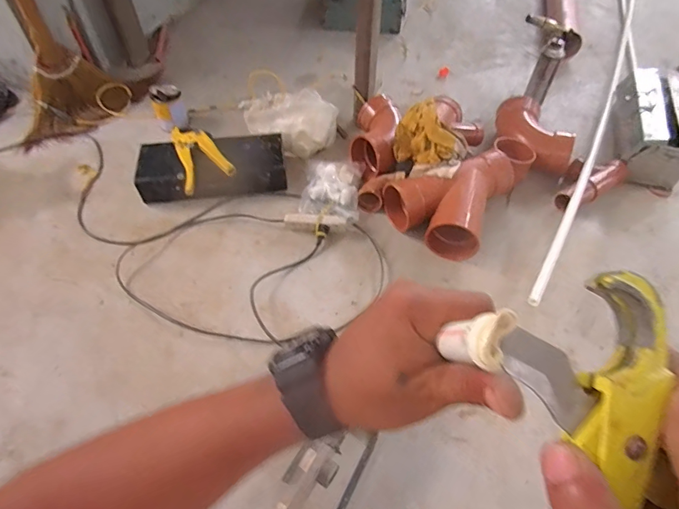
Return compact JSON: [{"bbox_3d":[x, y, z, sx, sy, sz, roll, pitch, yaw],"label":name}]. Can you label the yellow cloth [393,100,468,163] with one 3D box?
[{"bbox_3d":[0.223,-0.286,1.048,0.169,0.110,0.105,22,55,15],"label":"yellow cloth"}]

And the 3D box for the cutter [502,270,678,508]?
[{"bbox_3d":[0.101,0.108,0.176,0.076,0.020,0.199,6,84,3],"label":"cutter"}]

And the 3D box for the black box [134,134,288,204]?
[{"bbox_3d":[-0.318,-0.222,1.093,0.355,0.098,0.154,-5,53,-5],"label":"black box"}]

